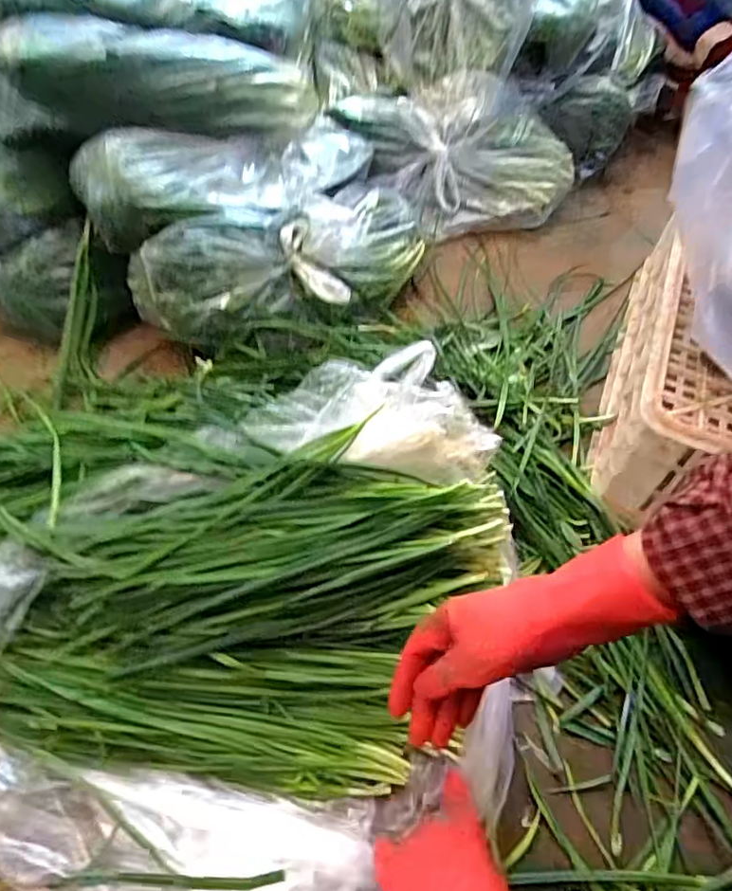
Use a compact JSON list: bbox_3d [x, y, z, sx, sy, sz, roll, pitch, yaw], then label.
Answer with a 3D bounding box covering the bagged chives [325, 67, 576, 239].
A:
[{"bbox_3d":[0.162,-0.527,1.041,0.425,0.161,0.252,17,55,9],"label":"bagged chives"}]

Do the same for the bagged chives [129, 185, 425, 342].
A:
[{"bbox_3d":[-0.088,-0.269,0.811,0.456,0.125,0.188,-26,60,-20],"label":"bagged chives"}]

